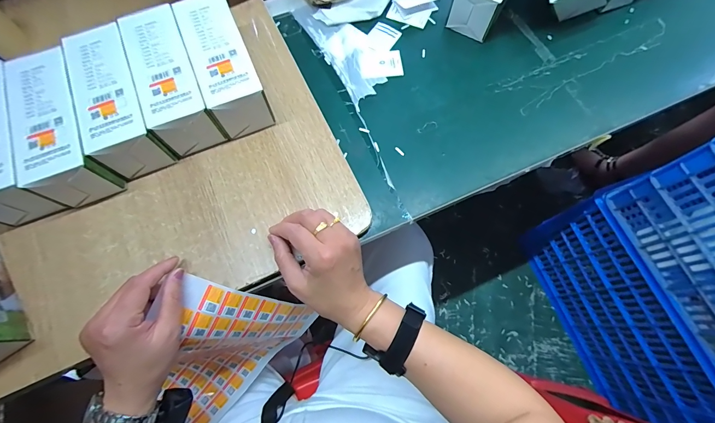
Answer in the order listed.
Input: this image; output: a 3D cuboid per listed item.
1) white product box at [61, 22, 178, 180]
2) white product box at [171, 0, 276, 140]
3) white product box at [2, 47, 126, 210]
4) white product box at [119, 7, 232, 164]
[{"bbox_3d":[-0.293,-0.135,0.398,0.067,0.076,0.179,-25,72,-8],"label":"white product box"},{"bbox_3d":[-0.176,-0.194,0.429,0.067,0.075,0.172,-22,72,-8],"label":"white product box"},{"bbox_3d":[-0.346,-0.096,0.379,0.071,0.070,0.170,-26,72,-9],"label":"white product box"},{"bbox_3d":[-0.235,-0.166,0.416,0.065,0.076,0.174,-23,72,-8],"label":"white product box"}]

